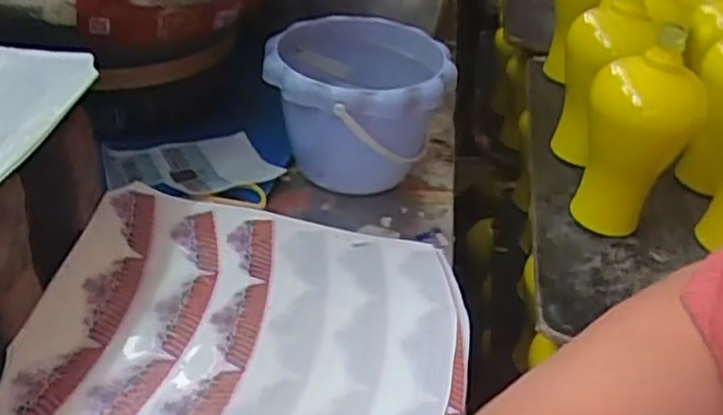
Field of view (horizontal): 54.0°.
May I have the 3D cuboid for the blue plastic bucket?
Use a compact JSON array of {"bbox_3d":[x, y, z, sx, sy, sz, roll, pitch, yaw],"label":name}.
[{"bbox_3d":[-0.007,-0.082,0.599,0.144,0.110,0.157,-1,38,-10],"label":"blue plastic bucket"}]

